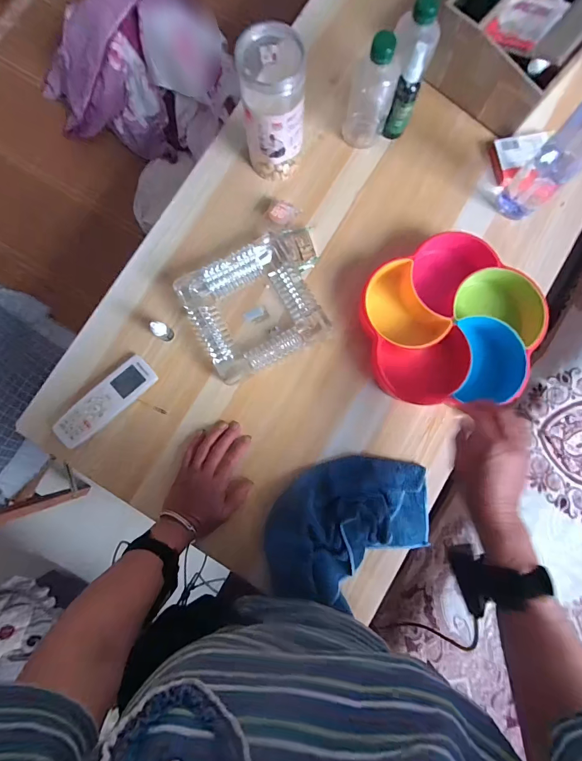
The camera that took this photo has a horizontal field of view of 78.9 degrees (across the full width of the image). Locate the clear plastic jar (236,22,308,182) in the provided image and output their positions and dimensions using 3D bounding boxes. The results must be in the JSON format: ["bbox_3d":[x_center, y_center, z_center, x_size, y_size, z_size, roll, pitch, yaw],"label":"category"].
[{"bbox_3d":[-0.025,-0.381,0.502,0.081,0.163,0.087,0,84,-1],"label":"clear plastic jar"}]

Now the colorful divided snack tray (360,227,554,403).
[{"bbox_3d":[0.242,-0.088,0.535,0.245,0.061,0.236,-5,84,-1],"label":"colorful divided snack tray"}]

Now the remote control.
[{"bbox_3d":[-0.271,0.031,0.518,0.156,0.020,0.050,-44,86,-5],"label":"remote control"}]

